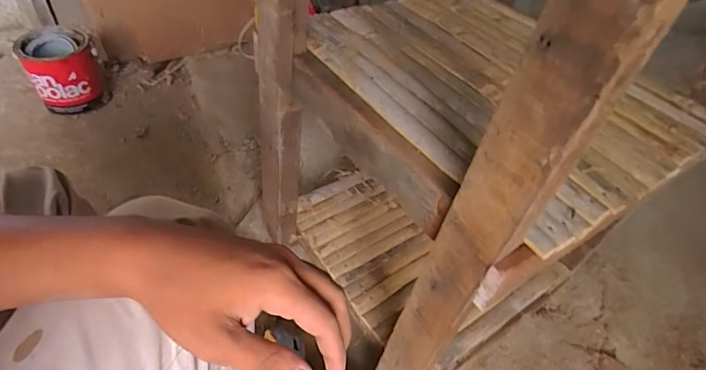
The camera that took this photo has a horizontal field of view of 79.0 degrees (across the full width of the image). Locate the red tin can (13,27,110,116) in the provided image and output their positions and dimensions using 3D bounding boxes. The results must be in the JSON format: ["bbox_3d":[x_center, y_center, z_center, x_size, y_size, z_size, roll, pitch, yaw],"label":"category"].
[{"bbox_3d":[-0.703,-0.270,1.054,0.155,0.165,0.128,-18,53,-21],"label":"red tin can"}]

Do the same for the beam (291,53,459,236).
[{"bbox_3d":[0.012,-0.053,0.485,0.030,0.065,0.275,-25,56,-29],"label":"beam"}]

